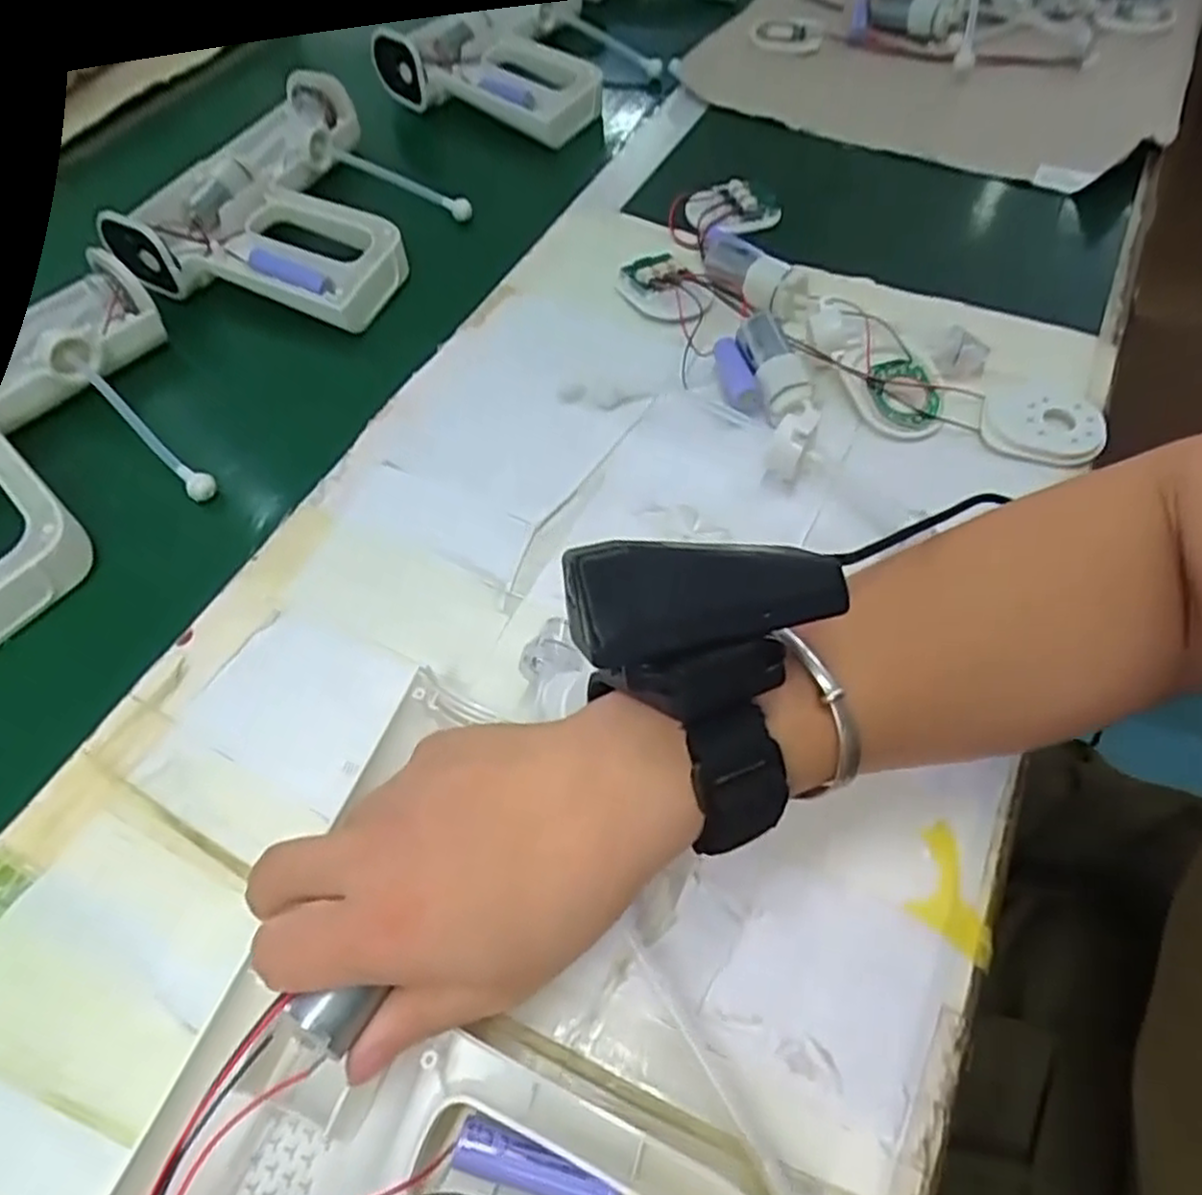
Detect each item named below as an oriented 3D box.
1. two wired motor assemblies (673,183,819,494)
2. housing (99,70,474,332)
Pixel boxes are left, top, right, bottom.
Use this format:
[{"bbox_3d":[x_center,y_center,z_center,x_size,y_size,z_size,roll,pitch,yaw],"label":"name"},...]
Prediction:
[{"bbox_3d":[0.084,-0.167,0.436,0.065,0.034,0.254,-2,57,1],"label":"two wired motor assemblies"},{"bbox_3d":[-0.197,-0.282,0.528,0.185,0.033,0.233,13,58,10],"label":"housing"}]

